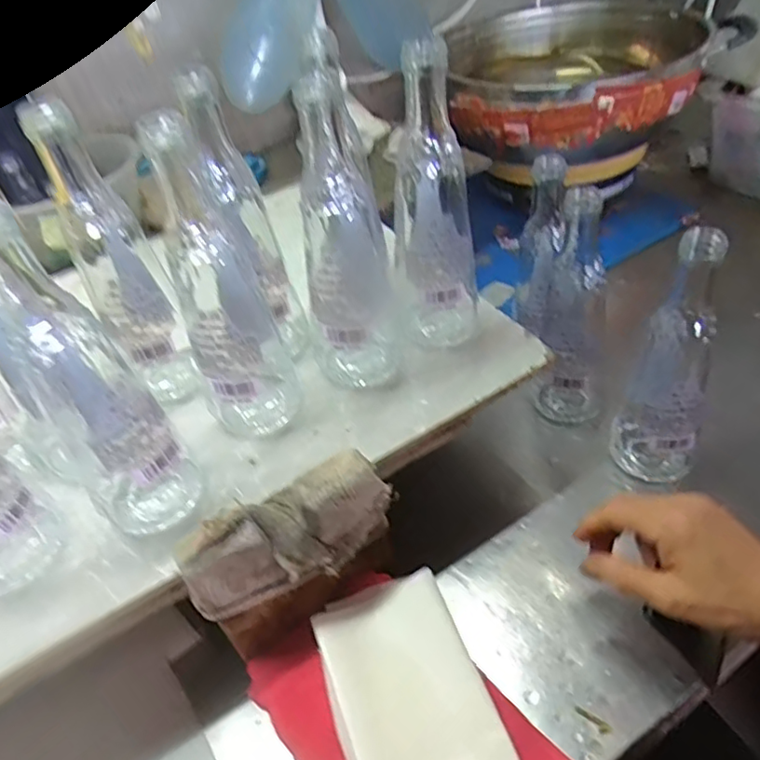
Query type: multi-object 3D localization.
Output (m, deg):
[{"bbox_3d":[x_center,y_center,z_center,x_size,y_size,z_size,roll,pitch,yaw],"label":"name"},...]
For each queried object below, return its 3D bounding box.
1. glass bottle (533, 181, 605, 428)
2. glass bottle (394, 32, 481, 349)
[{"bbox_3d":[0.170,-0.049,0.498,0.060,0.203,0.055,13,50,18],"label":"glass bottle"},{"bbox_3d":[0.040,-0.112,0.413,0.060,0.202,0.049,2,47,8],"label":"glass bottle"}]

